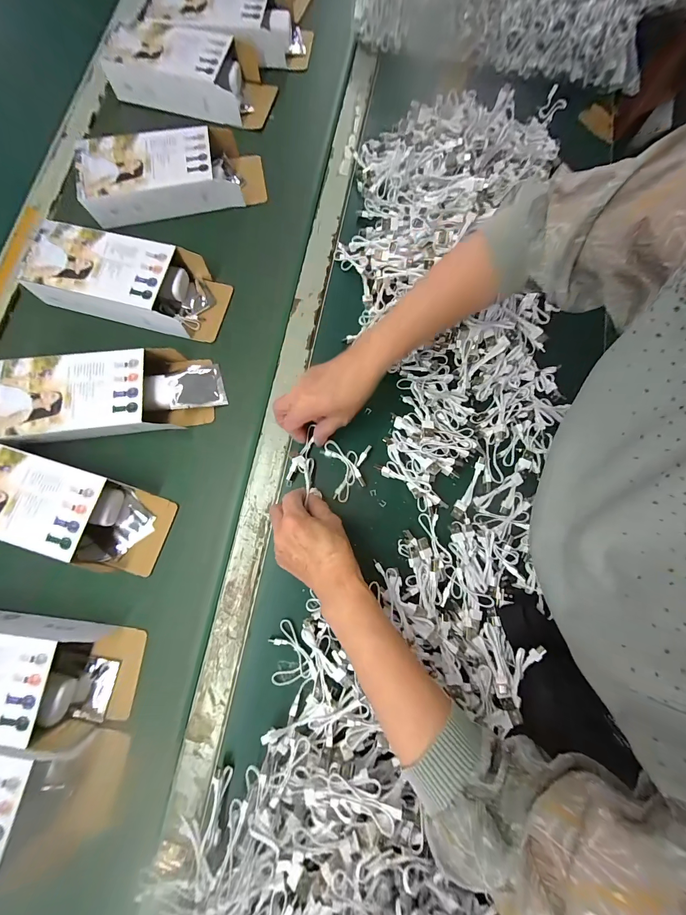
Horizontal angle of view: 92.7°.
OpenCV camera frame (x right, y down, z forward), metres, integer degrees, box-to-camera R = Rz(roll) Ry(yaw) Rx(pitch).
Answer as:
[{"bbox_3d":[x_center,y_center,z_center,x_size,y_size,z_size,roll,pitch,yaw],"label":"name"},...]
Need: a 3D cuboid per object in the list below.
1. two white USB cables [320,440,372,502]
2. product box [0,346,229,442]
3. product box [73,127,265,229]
[{"bbox_3d":[0.000,0.017,0.408,0.059,0.016,0.072,10,80,-3],"label":"two white USB cables"},{"bbox_3d":[-0.295,-0.077,0.416,0.262,0.051,0.111,-8,82,-6],"label":"product box"},{"bbox_3d":[-0.251,-0.422,0.483,0.252,0.054,0.105,-8,82,-6],"label":"product box"}]

